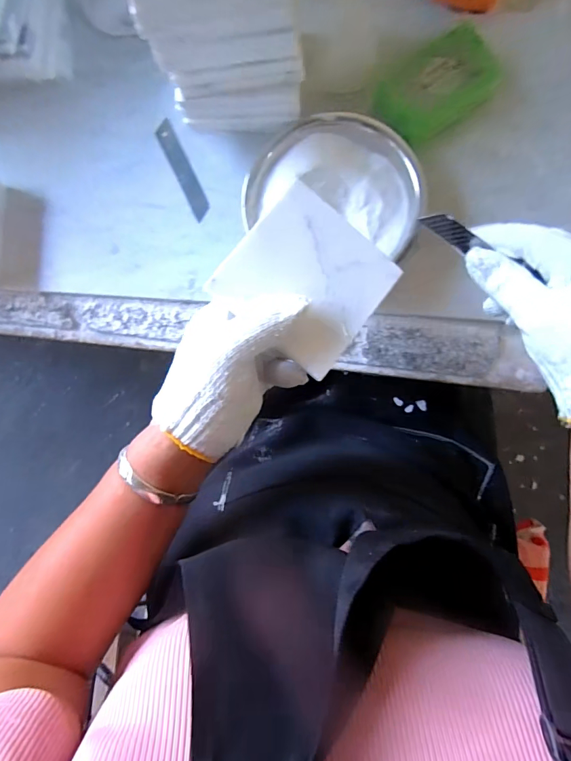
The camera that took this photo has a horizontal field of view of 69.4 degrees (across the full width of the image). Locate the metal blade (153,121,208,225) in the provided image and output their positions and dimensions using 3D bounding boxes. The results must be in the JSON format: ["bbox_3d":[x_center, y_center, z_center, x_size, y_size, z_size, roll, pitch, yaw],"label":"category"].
[{"bbox_3d":[-0.100,-0.205,0.402,0.018,0.006,0.101,-26,89,5],"label":"metal blade"}]

